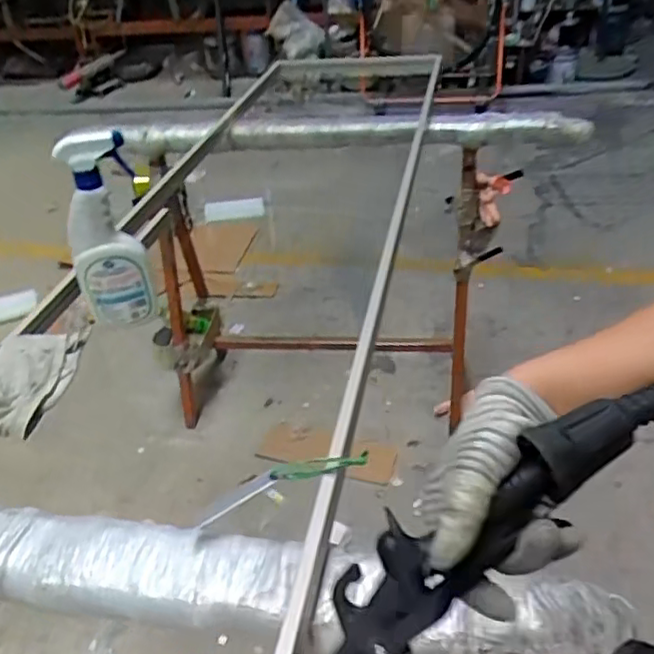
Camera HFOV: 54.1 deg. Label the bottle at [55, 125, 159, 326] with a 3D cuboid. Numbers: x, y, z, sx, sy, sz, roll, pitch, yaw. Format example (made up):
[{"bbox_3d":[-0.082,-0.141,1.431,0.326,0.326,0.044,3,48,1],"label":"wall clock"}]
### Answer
[{"bbox_3d":[-0.276,-0.115,0.801,0.098,0.238,0.046,-17,37,-15],"label":"bottle"}]

